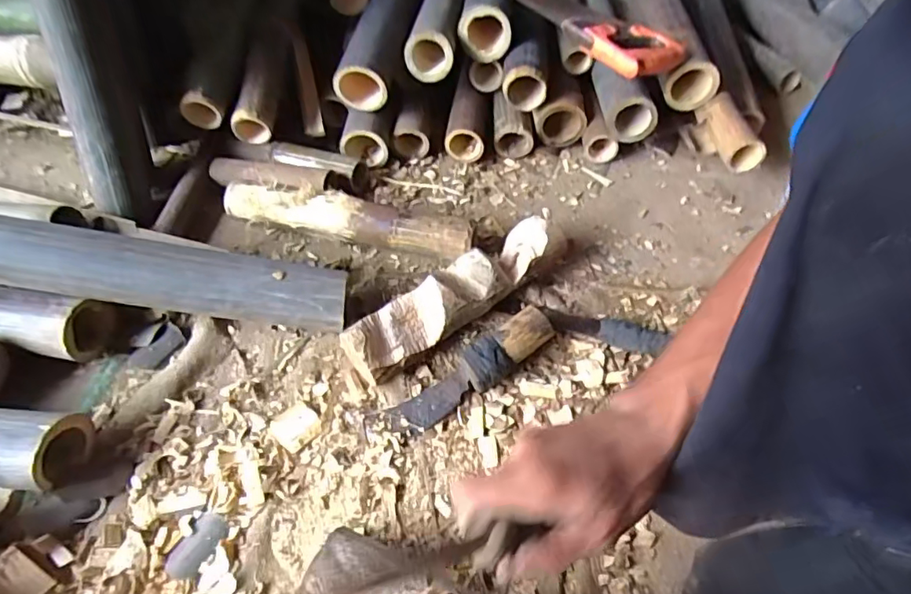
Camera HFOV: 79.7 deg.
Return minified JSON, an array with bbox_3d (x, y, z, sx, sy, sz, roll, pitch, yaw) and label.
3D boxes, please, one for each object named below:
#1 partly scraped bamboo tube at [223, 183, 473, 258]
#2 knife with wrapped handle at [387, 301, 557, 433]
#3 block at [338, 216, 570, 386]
[{"bbox_3d":[-0.148,-0.106,0.757,0.357,0.062,0.058,12,52,11],"label":"partly scraped bamboo tube"},{"bbox_3d":[0.018,0.081,0.603,0.202,0.044,0.048,-27,55,-20],"label":"knife with wrapped handle"},{"bbox_3d":[0.005,-0.004,0.664,0.309,0.059,0.078,-32,57,-22],"label":"block"}]

